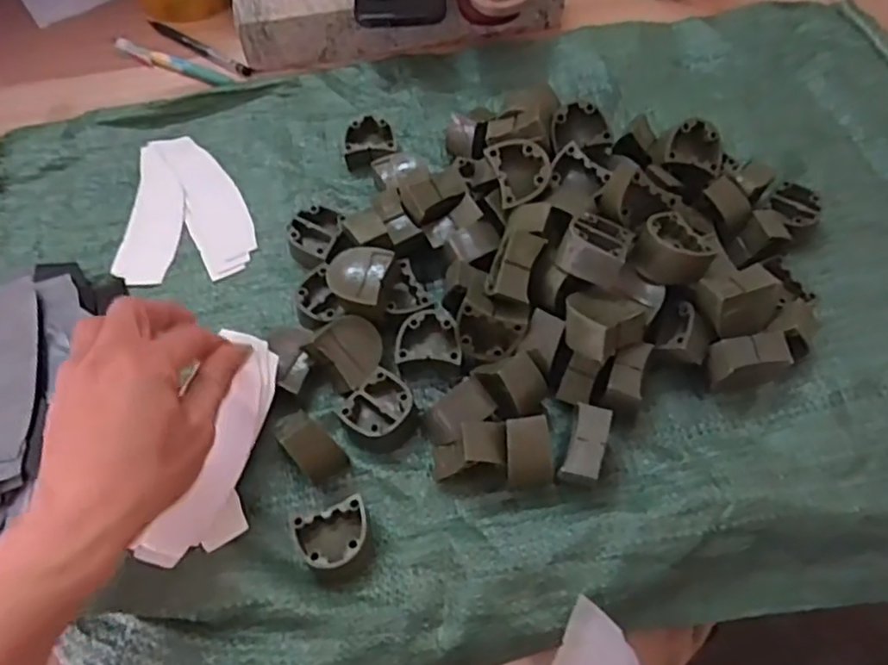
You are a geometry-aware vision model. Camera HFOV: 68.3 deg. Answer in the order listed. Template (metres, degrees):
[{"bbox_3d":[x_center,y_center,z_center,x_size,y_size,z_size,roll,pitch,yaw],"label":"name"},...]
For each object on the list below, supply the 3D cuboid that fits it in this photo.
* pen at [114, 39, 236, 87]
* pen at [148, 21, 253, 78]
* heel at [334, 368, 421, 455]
[{"bbox_3d":[-0.252,-0.249,0.606,0.128,0.007,0.016,22,64,13],"label":"pen"},{"bbox_3d":[-0.232,-0.269,0.619,0.126,0.010,0.012,31,66,17],"label":"pen"},{"bbox_3d":[-0.040,0.053,0.428,0.043,0.025,0.044,39,68,20],"label":"heel"}]

